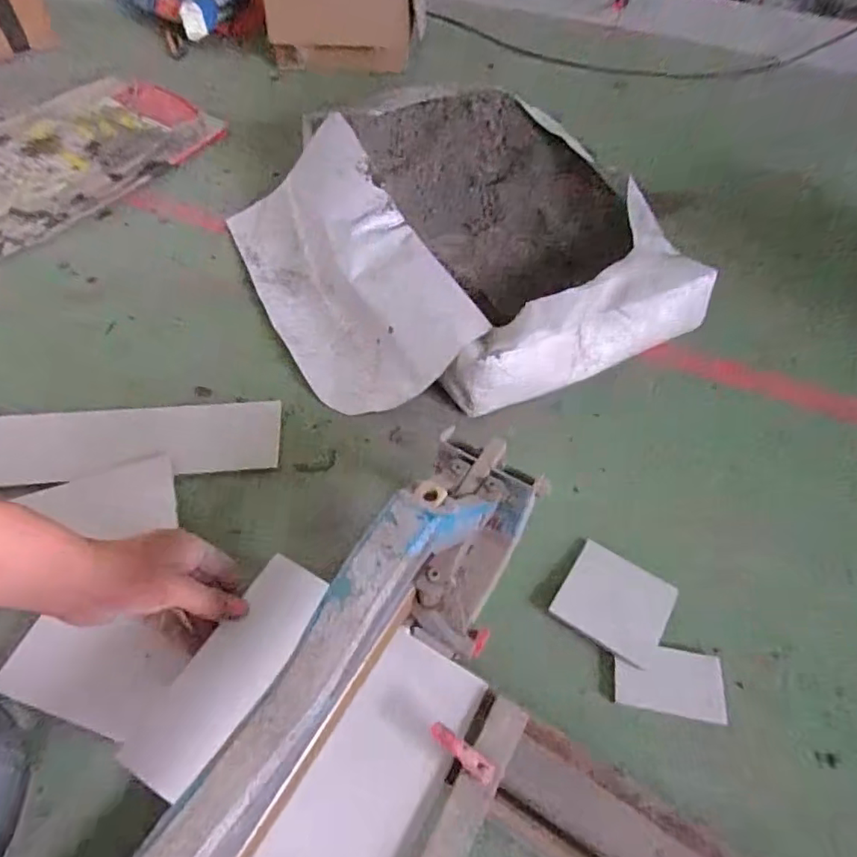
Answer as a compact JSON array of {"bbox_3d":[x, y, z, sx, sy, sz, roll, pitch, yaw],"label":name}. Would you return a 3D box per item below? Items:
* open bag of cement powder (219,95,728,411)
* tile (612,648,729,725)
[{"bbox_3d":[0.041,-0.300,0.855,0.589,0.123,0.615,-22,57,-18],"label":"open bag of cement powder"},{"bbox_3d":[0.225,0.240,0.530,0.100,0.011,0.059,6,53,2],"label":"tile"}]

